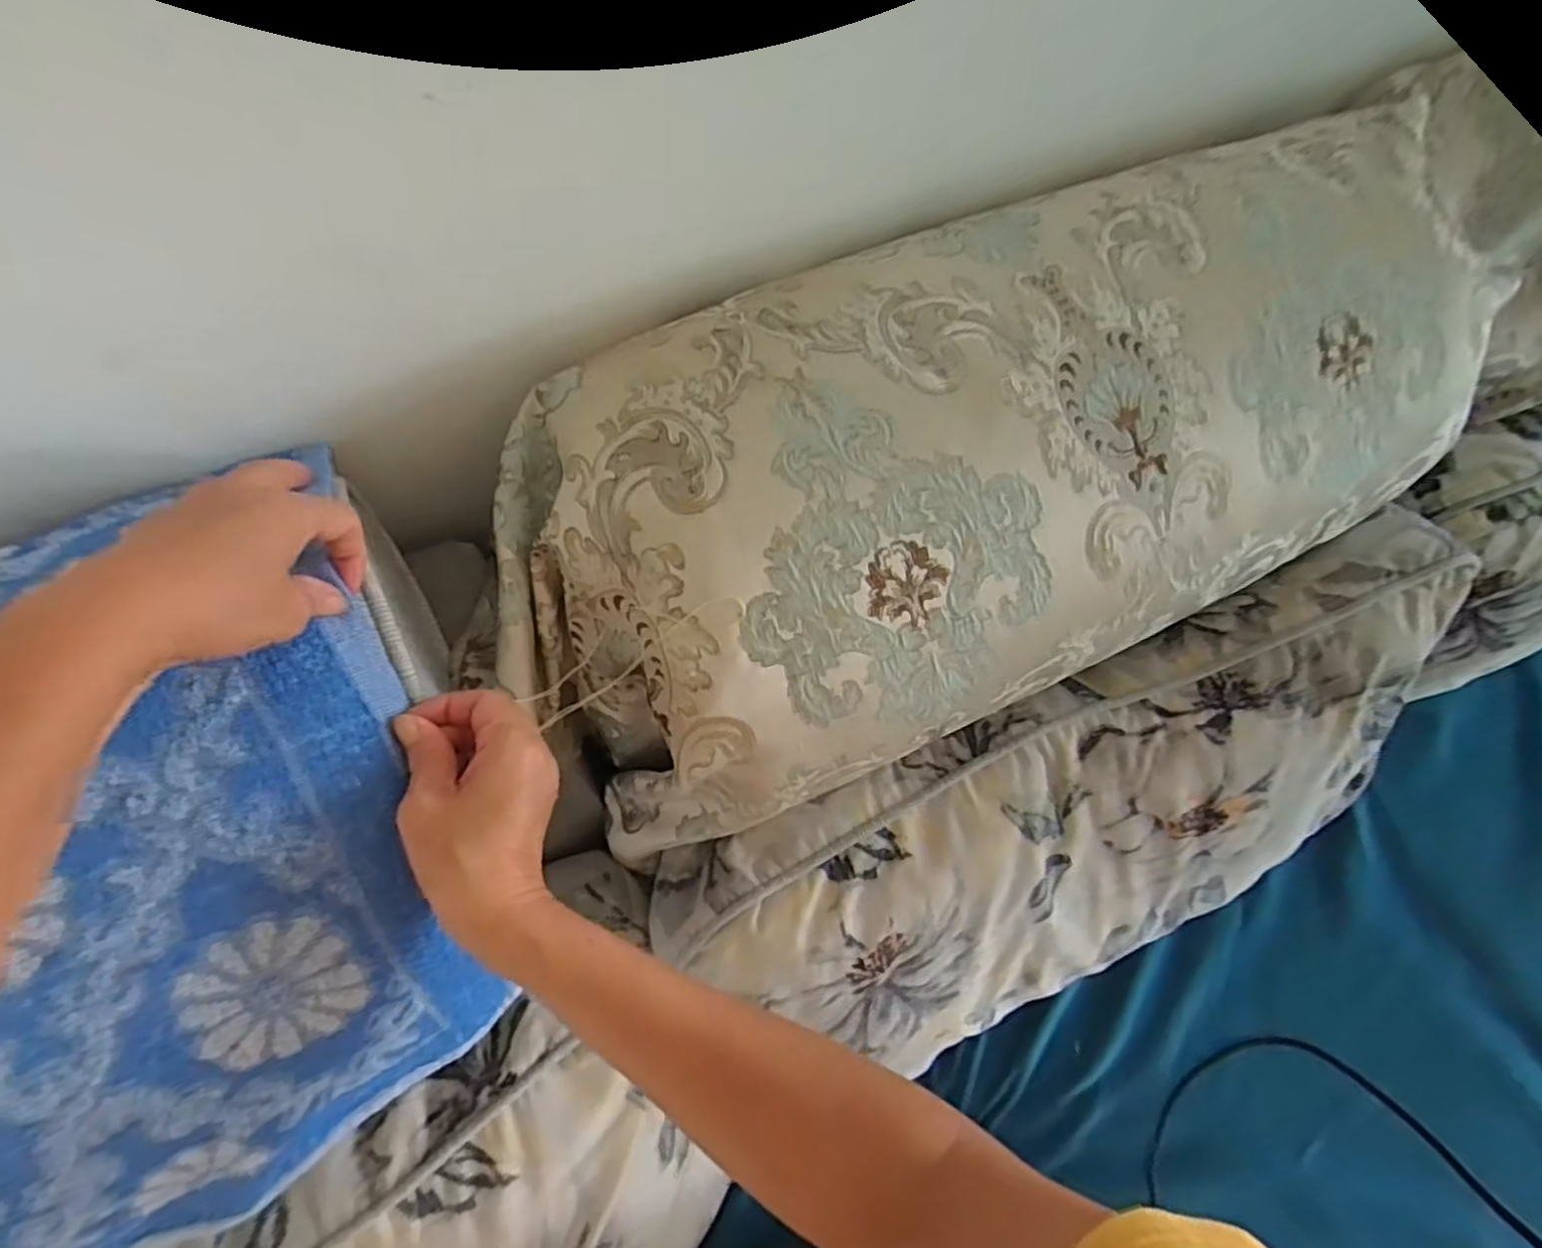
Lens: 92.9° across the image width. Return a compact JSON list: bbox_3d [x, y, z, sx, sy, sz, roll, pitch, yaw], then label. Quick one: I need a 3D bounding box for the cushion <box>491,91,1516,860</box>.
[{"bbox_3d":[0.155,-0.105,0.506,0.667,0.193,0.261,-22,69,-12],"label":"cushion"}]

